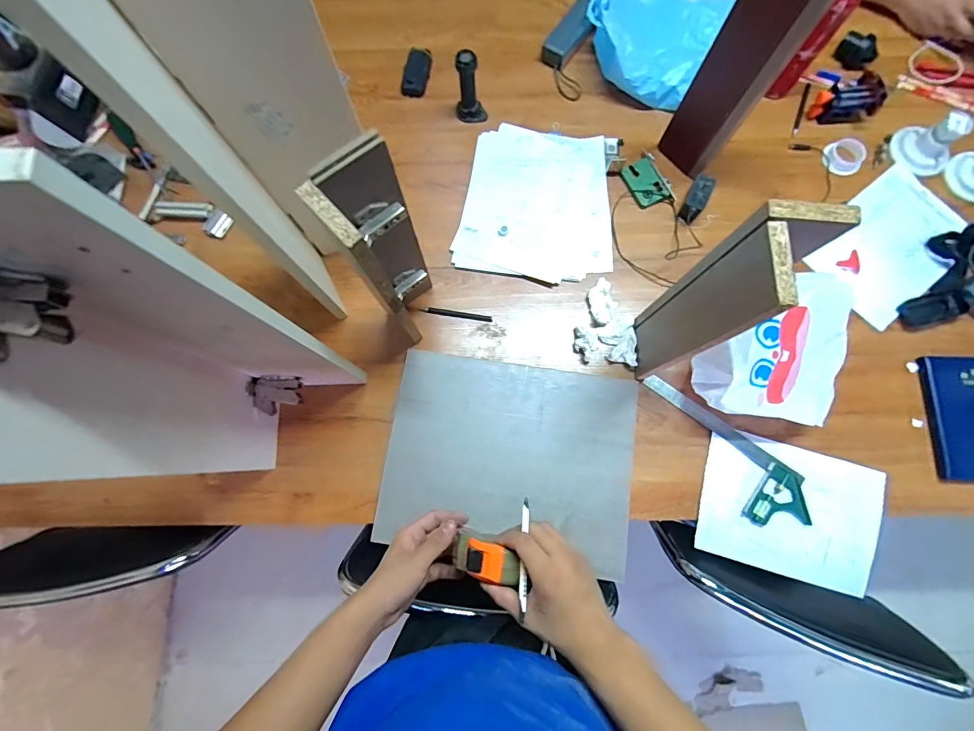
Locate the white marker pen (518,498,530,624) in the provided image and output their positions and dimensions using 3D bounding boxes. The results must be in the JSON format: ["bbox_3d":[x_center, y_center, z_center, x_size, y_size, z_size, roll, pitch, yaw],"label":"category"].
[{"bbox_3d":[0.038,0.197,0.435,0.009,0.005,0.115,5,70,2],"label":"white marker pen"}]

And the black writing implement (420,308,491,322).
[{"bbox_3d":[-0.057,-0.096,0.794,0.133,0.011,0.014,8,78,3],"label":"black writing implement"}]

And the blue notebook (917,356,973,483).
[{"bbox_3d":[0.824,0.089,0.710,0.147,0.026,0.206,2,78,2],"label":"blue notebook"}]

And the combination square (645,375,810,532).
[{"bbox_3d":[0.393,0.152,0.715,0.324,0.011,0.106,38,81,9],"label":"combination square"}]

